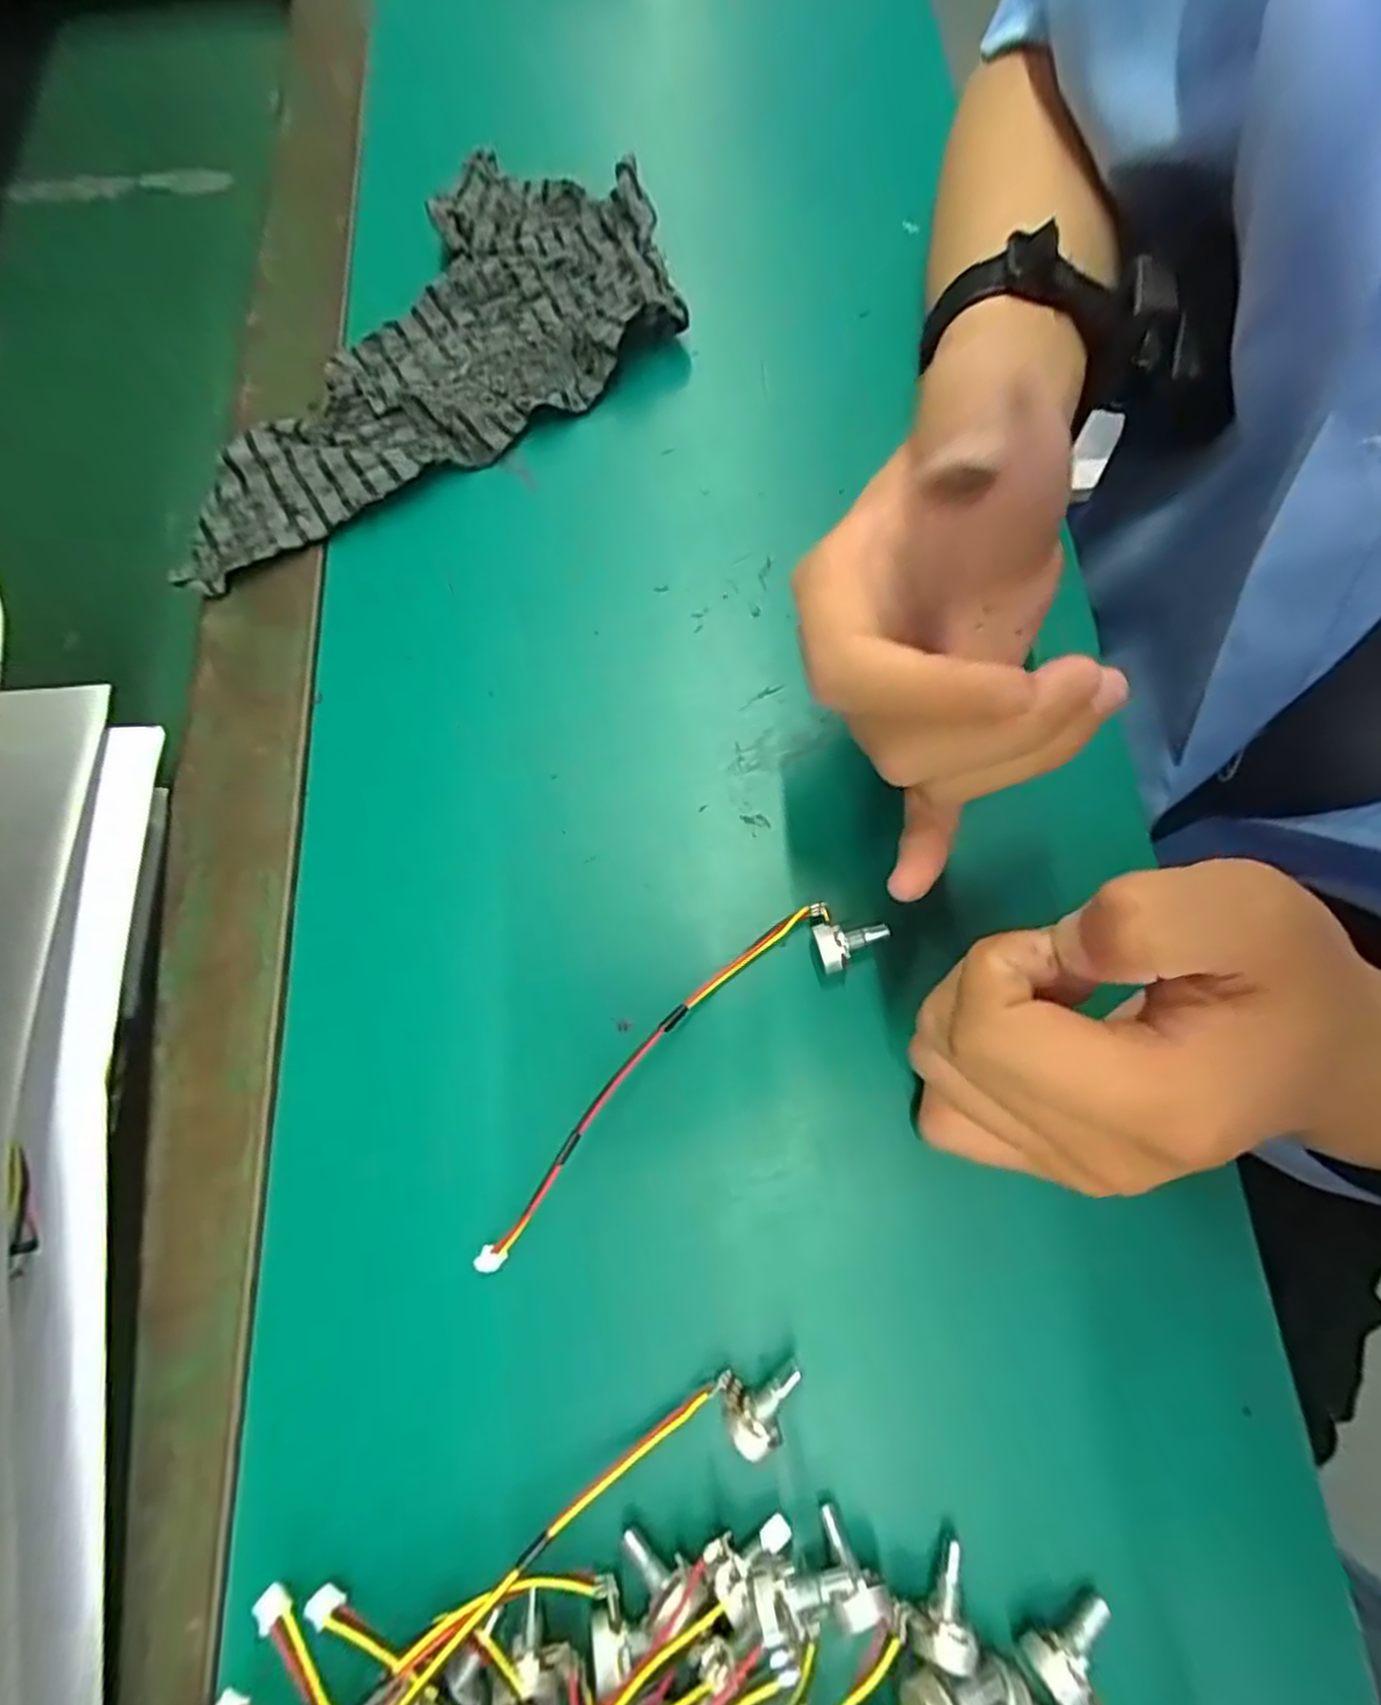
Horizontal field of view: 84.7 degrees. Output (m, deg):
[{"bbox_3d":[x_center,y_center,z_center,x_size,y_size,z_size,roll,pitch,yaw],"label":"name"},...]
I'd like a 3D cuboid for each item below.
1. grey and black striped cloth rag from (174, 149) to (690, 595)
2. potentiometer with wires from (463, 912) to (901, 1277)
[{"bbox_3d":[-0.128,-0.222,0.329,0.242,0.024,0.134,-34,75,-9],"label":"grey and black striped cloth rag"},{"bbox_3d":[-0.004,0.064,0.235,0.153,0.018,0.025,-39,76,-10],"label":"potentiometer with wires"}]

